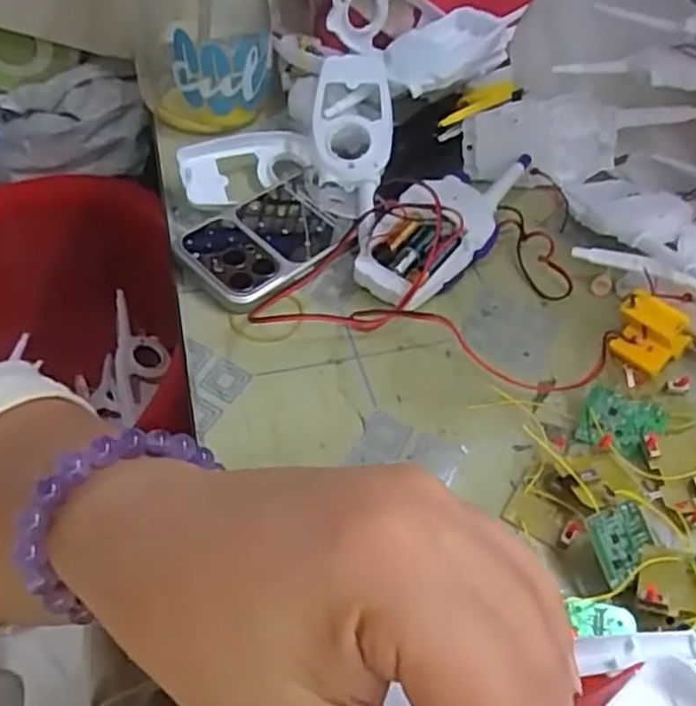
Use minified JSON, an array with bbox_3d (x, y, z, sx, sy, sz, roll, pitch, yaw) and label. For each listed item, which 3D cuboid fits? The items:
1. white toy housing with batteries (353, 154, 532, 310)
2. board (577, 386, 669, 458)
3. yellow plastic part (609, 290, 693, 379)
[{"bbox_3d":[0.072,-0.094,0.481,0.064,0.049,0.170,33,56,25],"label":"white toy housing with batteries"},{"bbox_3d":[0.149,0.038,0.382,0.043,0.006,0.033,15,71,16],"label":"board"},{"bbox_3d":[0.175,-0.010,0.407,0.038,0.039,0.026,30,55,24],"label":"yellow plastic part"}]

